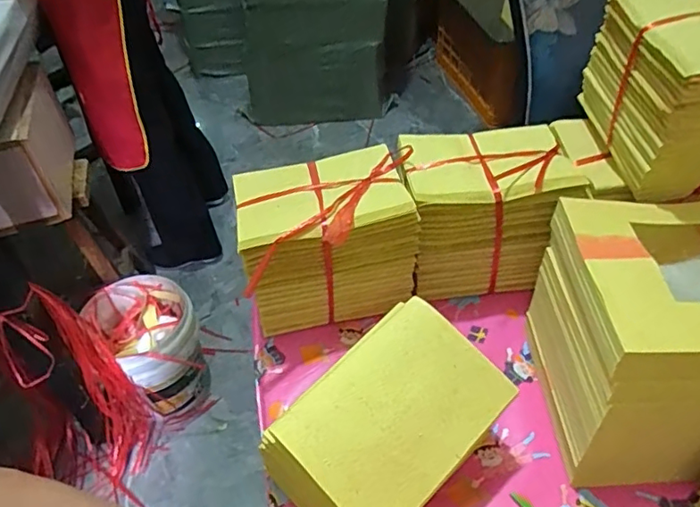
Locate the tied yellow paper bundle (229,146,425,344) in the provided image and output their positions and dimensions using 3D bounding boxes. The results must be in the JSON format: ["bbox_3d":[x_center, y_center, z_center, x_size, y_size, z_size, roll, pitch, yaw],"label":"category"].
[{"bbox_3d":[-0.021,-0.013,0.567,0.169,0.128,0.131,-10,45,-6],"label":"tied yellow paper bundle"}]

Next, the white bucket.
[{"bbox_3d":[-0.475,0.234,1.356,0.220,0.261,0.242,-21,48,-16],"label":"white bucket"}]

